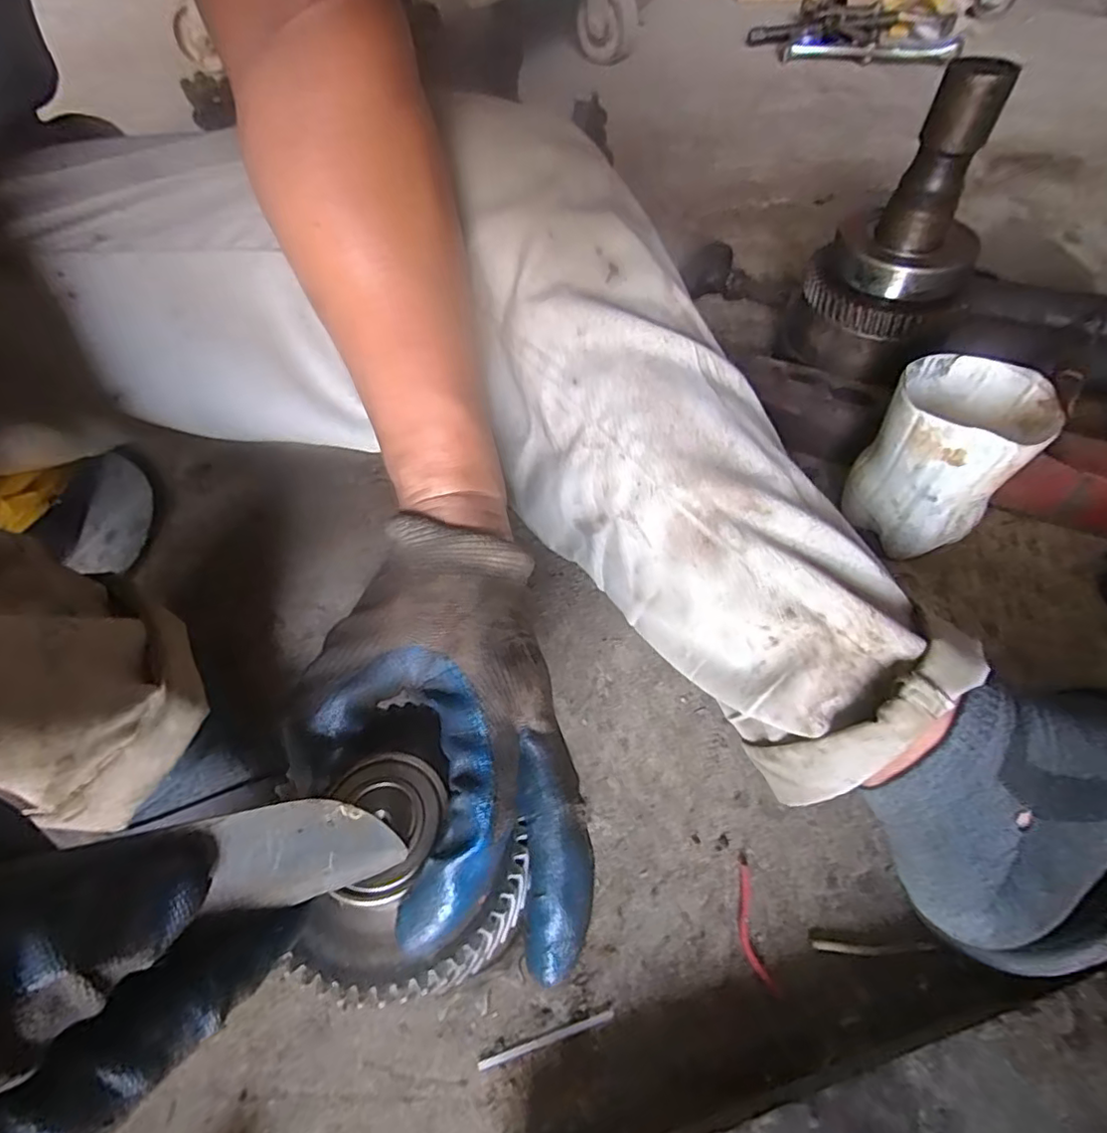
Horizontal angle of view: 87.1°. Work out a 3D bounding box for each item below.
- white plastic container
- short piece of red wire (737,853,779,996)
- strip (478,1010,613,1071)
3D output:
[{"bbox_3d":[0.273,-0.072,0.420,0.092,0.127,0.092,36,63,25],"label":"white plastic container"},{"bbox_3d":[0.106,0.192,0.316,0.013,0.004,0.064,-3,54,0],"label":"short piece of red wire"},{"bbox_3d":[-0.004,0.236,0.291,0.069,0.004,0.004,-15,55,-8],"label":"strip"}]

